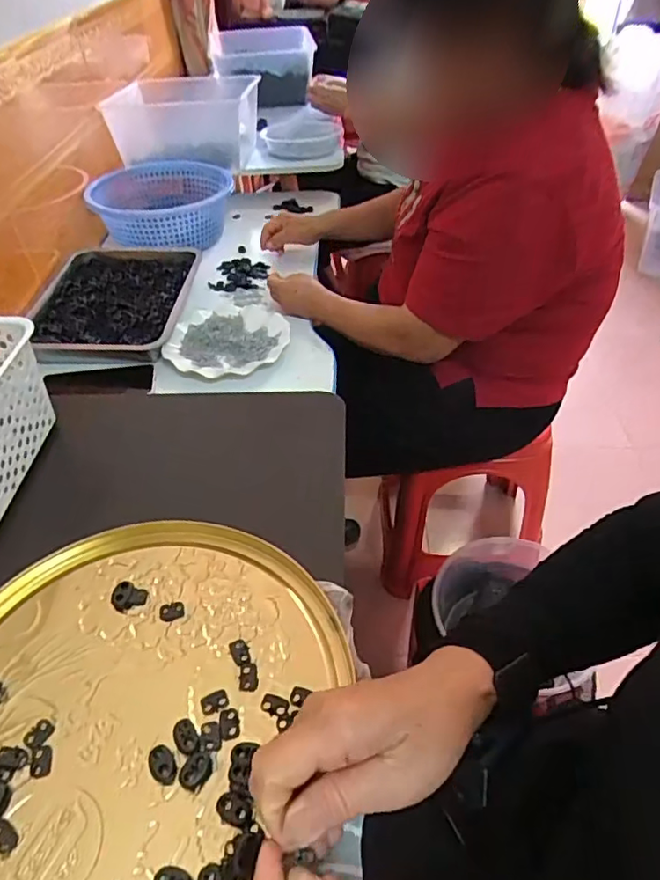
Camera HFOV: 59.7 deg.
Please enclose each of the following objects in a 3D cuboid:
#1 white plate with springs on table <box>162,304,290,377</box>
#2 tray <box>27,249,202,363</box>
[{"bbox_3d":[-0.152,-0.162,0.885,0.175,0.016,0.185,-1,44,1],"label":"white plate with springs on table"},{"bbox_3d":[-0.357,-0.227,0.955,0.241,0.043,0.325,-1,44,1],"label":"tray"}]

